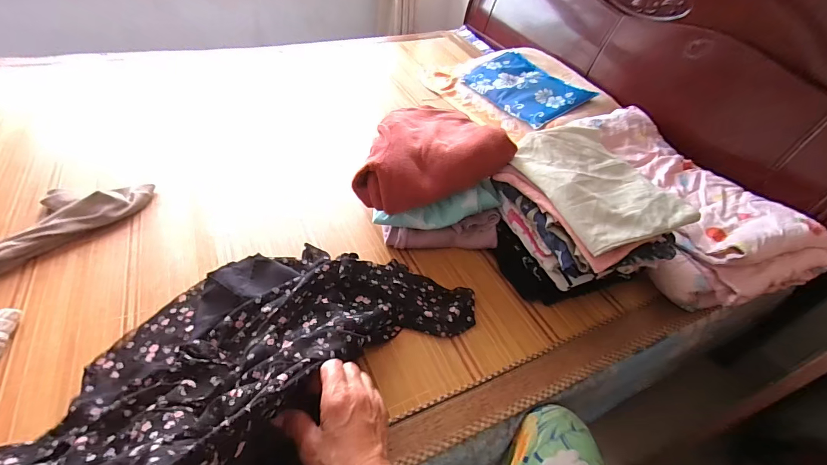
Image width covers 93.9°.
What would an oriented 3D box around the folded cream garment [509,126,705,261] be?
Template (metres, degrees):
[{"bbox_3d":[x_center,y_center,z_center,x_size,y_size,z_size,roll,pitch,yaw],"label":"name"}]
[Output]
[{"bbox_3d":[0.294,-0.087,0.633,0.187,0.053,0.248,-13,47,-20],"label":"folded cream garment"}]

